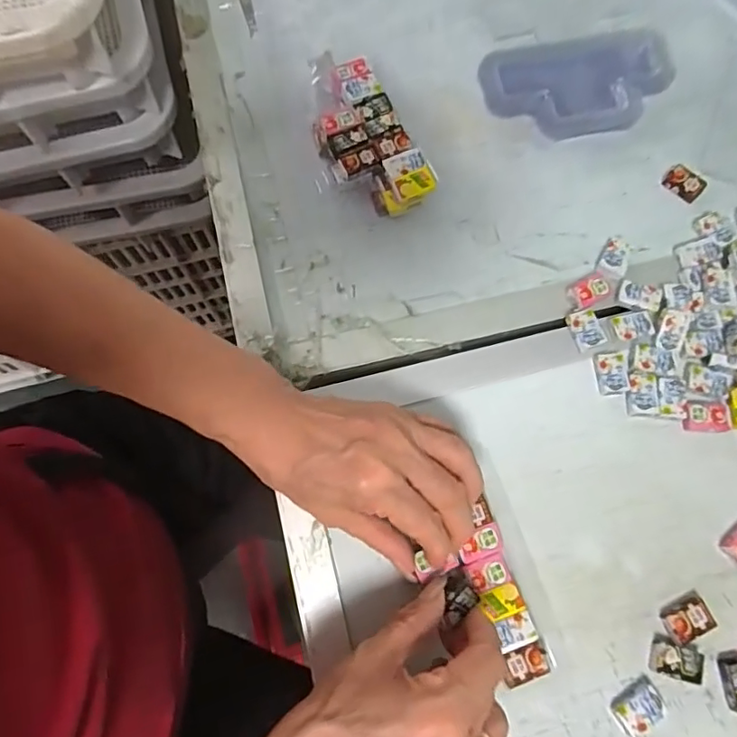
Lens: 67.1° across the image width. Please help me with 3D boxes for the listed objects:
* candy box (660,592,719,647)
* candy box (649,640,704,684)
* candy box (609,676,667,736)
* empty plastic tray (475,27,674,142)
[{"bbox_3d":[0.180,0.142,0.314,0.028,0.008,0.020,-20,73,-5],"label":"candy box"},{"bbox_3d":[0.171,0.162,0.307,0.030,0.008,0.017,12,73,5],"label":"candy box"},{"bbox_3d":[0.147,0.184,0.301,0.027,0.009,0.019,-30,74,-8],"label":"candy box"},{"bbox_3d":[0.156,-0.208,0.412,0.137,0.018,0.073,-6,72,-1],"label":"empty plastic tray"}]

